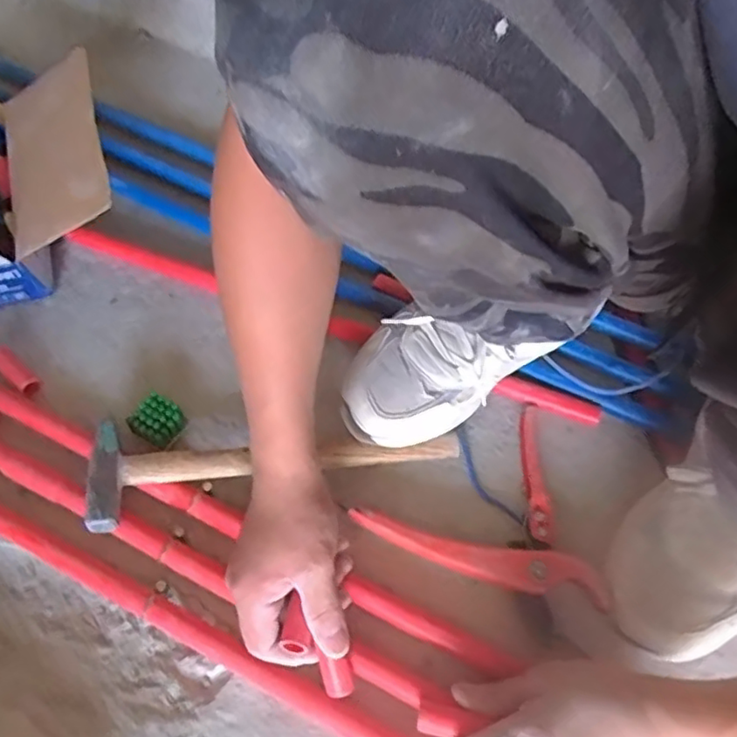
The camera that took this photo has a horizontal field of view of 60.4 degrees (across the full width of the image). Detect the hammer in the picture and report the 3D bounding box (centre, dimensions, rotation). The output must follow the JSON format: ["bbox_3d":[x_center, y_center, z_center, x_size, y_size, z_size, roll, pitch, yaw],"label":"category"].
[{"bbox_3d":[-0.073,0.090,0.529,0.306,0.041,0.092,0,62,-3],"label":"hammer"}]

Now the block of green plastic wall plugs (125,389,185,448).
[{"bbox_3d":[-0.187,0.049,0.564,0.039,0.029,0.039,37,66,16],"label":"block of green plastic wall plugs"}]

